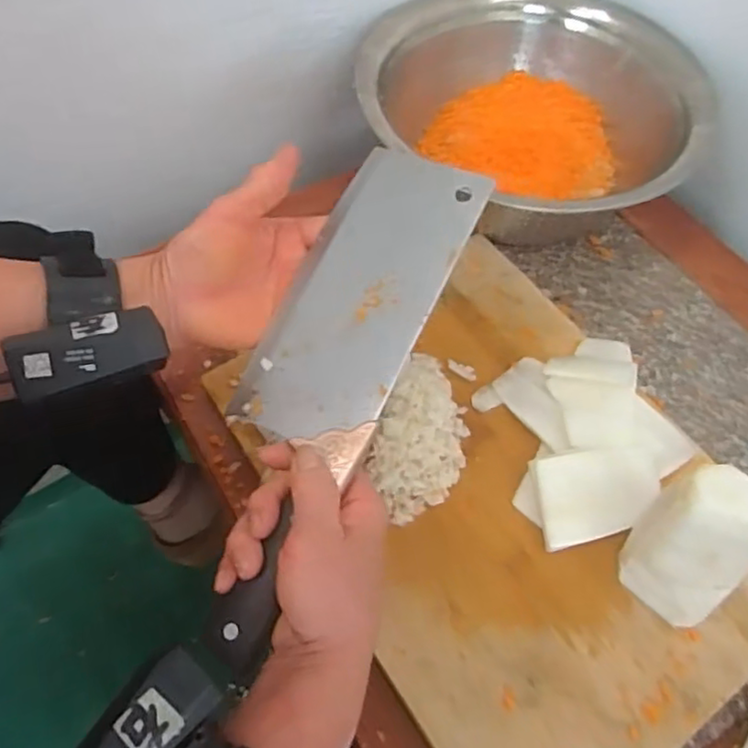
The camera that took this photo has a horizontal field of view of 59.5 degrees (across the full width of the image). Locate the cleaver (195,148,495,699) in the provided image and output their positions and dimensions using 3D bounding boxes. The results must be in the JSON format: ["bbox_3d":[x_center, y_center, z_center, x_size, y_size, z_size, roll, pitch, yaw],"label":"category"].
[{"bbox_3d":[-0.026,0.006,0.351,0.086,0.017,0.296,19,74,9],"label":"cleaver"}]

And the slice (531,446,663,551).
[{"bbox_3d":[0.146,0.079,0.429,0.080,0.007,0.057,-10,78,-4],"label":"slice"}]

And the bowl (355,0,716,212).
[{"bbox_3d":[0.142,-0.232,0.600,0.283,0.094,0.283,1,60,-1],"label":"bowl"}]

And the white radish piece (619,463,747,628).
[{"bbox_3d":[0.183,0.100,0.380,0.047,0.109,0.071,-36,67,-20],"label":"white radish piece"}]

